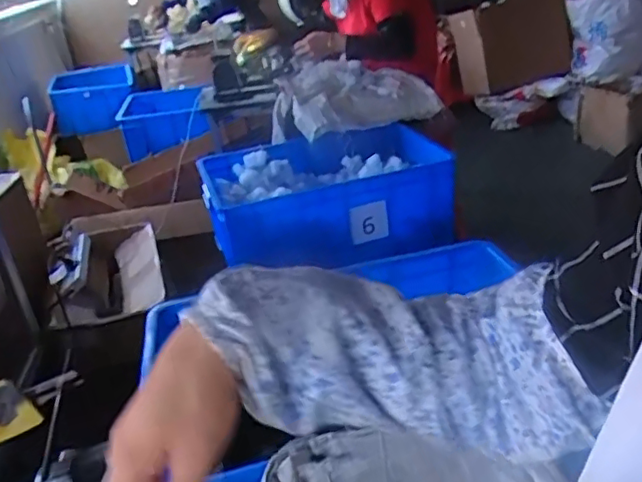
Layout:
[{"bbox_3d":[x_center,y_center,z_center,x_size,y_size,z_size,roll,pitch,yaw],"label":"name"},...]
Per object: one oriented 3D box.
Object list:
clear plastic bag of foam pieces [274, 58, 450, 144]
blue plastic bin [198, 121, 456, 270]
[{"bbox_3d":[0.094,-0.455,1.888,0.487,0.182,0.314,-17,28,-20],"label":"clear plastic bag of foam pieces"},{"bbox_3d":[0.023,-0.113,1.646,0.654,0.234,0.381,-15,28,-16],"label":"blue plastic bin"}]

